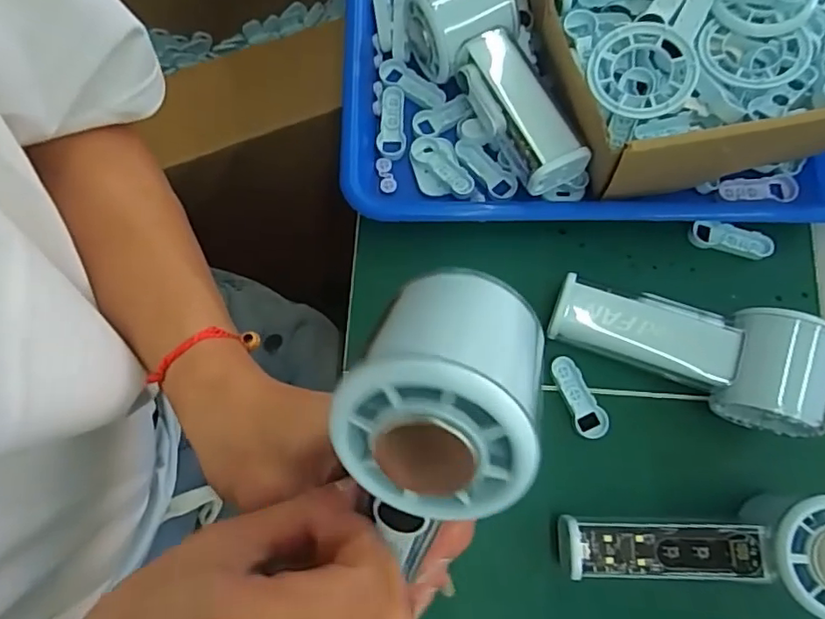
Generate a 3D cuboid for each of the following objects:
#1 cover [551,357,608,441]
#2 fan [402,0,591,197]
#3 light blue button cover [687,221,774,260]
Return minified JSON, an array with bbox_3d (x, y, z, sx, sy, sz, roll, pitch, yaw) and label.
[{"bbox_3d":[0.099,0.053,0.346,0.017,0.009,0.050,-26,78,-7],"label":"cover"},{"bbox_3d":[0.057,-0.142,0.363,0.063,0.049,0.149,-29,78,-8],"label":"fan"},{"bbox_3d":[0.205,-0.045,0.374,0.051,0.011,0.018,13,76,2],"label":"light blue button cover"}]

